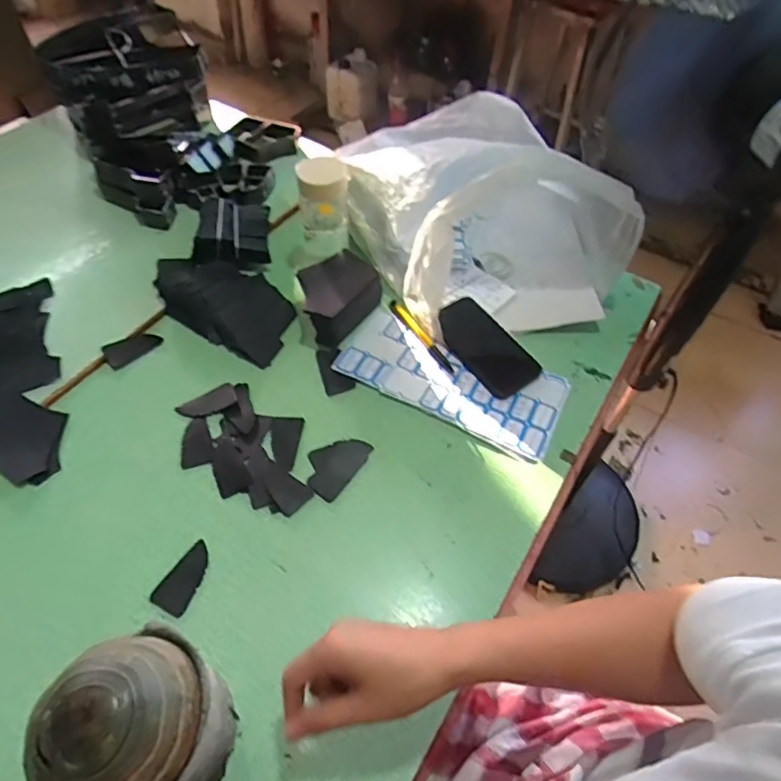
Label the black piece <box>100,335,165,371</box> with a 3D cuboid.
[{"bbox_3d":[-0.312,-0.051,0.670,0.064,0.005,0.038,-31,60,-23],"label":"black piece"}]

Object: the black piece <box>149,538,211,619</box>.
[{"bbox_3d":[-0.191,0.176,0.518,0.034,0.004,0.065,25,56,15],"label":"black piece"}]

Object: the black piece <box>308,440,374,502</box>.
[{"bbox_3d":[-0.060,0.077,0.587,0.052,0.004,0.076,30,57,18],"label":"black piece"}]

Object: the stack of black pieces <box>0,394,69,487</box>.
[{"bbox_3d":[-0.389,0.049,0.586,0.109,0.016,0.077,31,58,19],"label":"stack of black pieces"}]

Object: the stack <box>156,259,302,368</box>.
[{"bbox_3d":[-0.206,-0.117,0.700,0.194,0.036,0.109,29,57,18],"label":"stack"}]

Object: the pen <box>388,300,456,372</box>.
[{"bbox_3d":[0.039,-0.071,0.690,0.012,0.011,0.131,-27,59,-21],"label":"pen"}]

